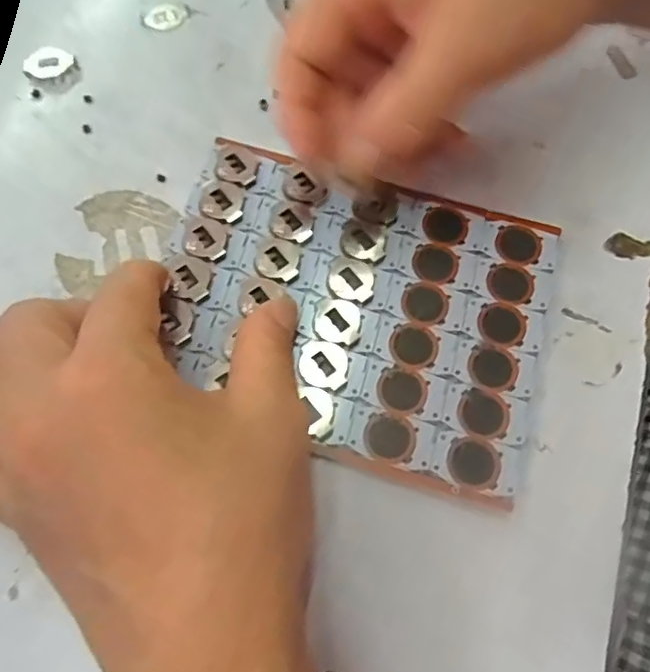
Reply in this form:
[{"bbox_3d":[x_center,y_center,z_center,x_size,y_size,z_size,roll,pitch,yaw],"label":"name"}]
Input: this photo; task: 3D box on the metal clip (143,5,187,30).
[{"bbox_3d":[-0.075,-0.151,0.266,0.021,0.004,0.014,-12,72,-6],"label":"metal clip"}]

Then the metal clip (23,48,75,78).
[{"bbox_3d":[-0.123,-0.121,0.252,0.021,0.006,0.013,-30,74,-11],"label":"metal clip"}]

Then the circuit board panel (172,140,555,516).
[{"bbox_3d":[0.009,-0.012,0.217,0.146,0.006,0.114,15,71,4],"label":"circuit board panel"}]

